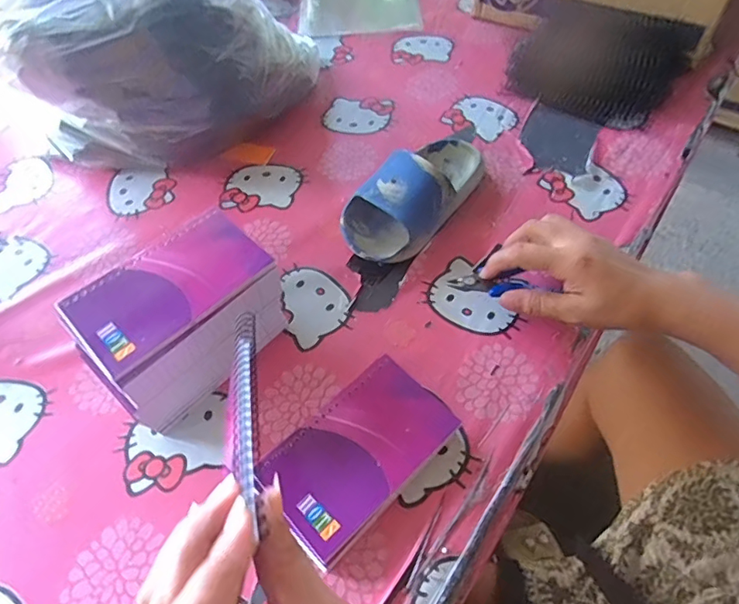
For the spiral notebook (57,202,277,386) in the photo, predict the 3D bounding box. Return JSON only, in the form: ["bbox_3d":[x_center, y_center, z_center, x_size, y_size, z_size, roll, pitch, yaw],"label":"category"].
[{"bbox_3d":[-0.141,-0.012,0.363,0.078,0.008,0.129,38,64,25],"label":"spiral notebook"}]

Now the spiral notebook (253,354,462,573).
[{"bbox_3d":[-0.008,0.107,0.367,0.079,0.019,0.131,38,64,25],"label":"spiral notebook"}]

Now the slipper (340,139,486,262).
[{"bbox_3d":[0.047,-0.108,0.493,0.082,0.058,0.175,34,63,23],"label":"slipper"}]

